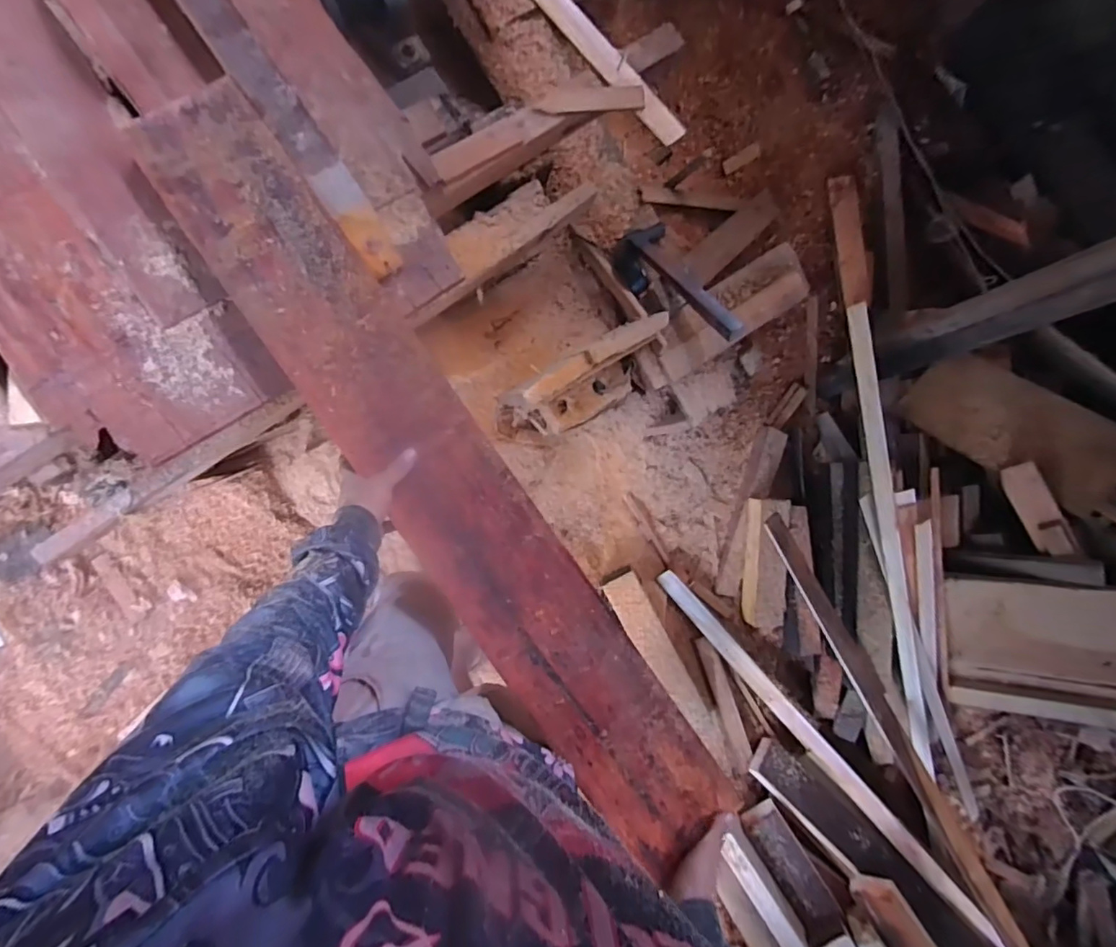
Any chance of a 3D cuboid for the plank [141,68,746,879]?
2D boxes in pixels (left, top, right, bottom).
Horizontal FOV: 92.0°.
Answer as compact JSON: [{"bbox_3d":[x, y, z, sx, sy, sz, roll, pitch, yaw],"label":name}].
[{"bbox_3d":[-0.144,-0.002,0.662,0.170,0.032,1.075,-35,90,-7],"label":"plank"}]

